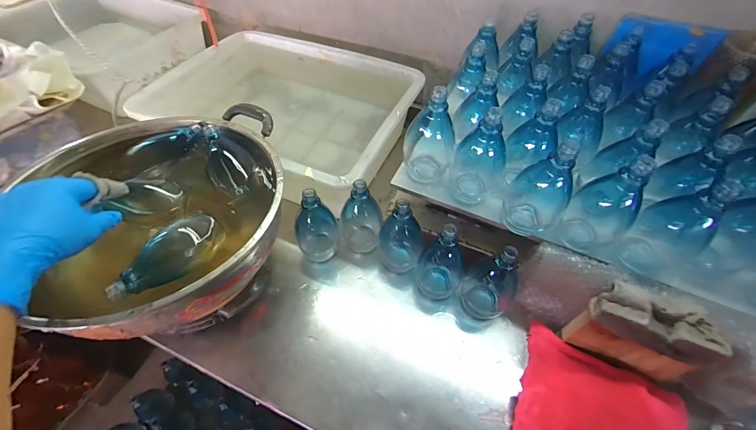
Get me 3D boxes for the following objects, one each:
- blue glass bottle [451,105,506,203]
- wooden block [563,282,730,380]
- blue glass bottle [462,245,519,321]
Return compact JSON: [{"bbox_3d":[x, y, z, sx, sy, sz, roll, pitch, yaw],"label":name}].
[{"bbox_3d":[0.139,-0.081,0.458,0.066,0.149,0.063,30,61,19],"label":"blue glass bottle"},{"bbox_3d":[0.326,0.145,0.413,0.133,0.114,0.059,15,57,10],"label":"wooden block"},{"bbox_3d":[0.163,0.094,0.475,0.074,0.144,0.071,-24,59,-16],"label":"blue glass bottle"}]

